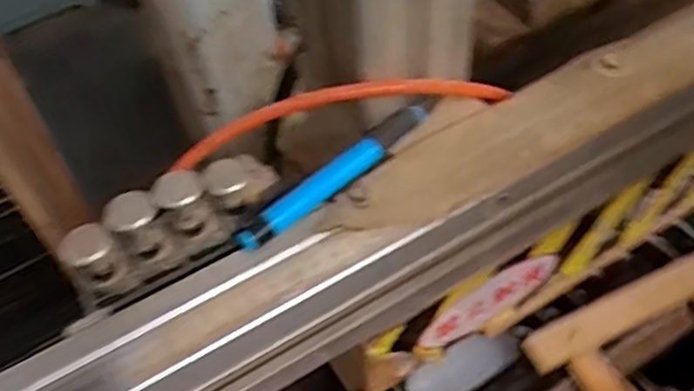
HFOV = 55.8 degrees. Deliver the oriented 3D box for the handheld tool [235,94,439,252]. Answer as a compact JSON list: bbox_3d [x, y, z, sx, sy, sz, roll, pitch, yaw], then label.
[{"bbox_3d":[0.000,-0.014,0.308,0.123,0.013,0.016,-39,58,-24],"label":"handheld tool"}]

